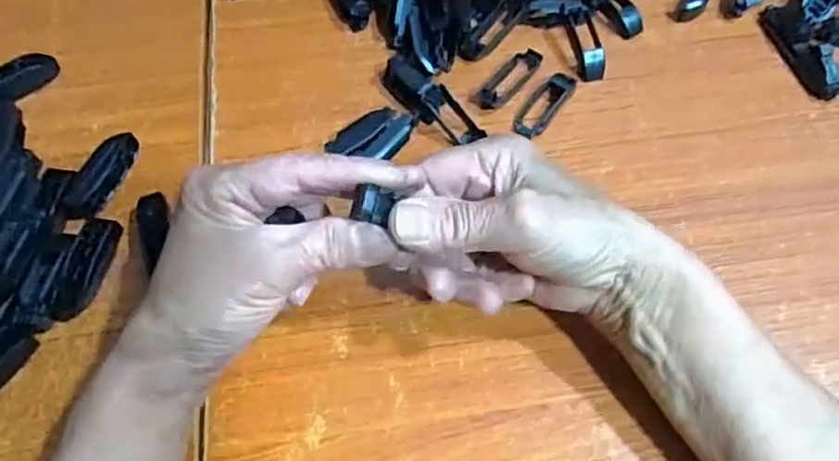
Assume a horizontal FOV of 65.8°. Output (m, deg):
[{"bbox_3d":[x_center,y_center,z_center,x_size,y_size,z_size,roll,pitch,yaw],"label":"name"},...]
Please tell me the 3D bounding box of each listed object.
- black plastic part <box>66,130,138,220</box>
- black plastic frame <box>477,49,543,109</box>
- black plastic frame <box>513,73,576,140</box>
[{"bbox_3d":[-0.189,-0.033,0.387,0.019,0.015,0.058,22,64,12],"label":"black plastic part"},{"bbox_3d":[0.058,-0.099,0.420,0.018,0.004,0.057,36,68,18],"label":"black plastic frame"},{"bbox_3d":[0.078,-0.081,0.410,0.021,0.005,0.057,31,66,16],"label":"black plastic frame"}]

